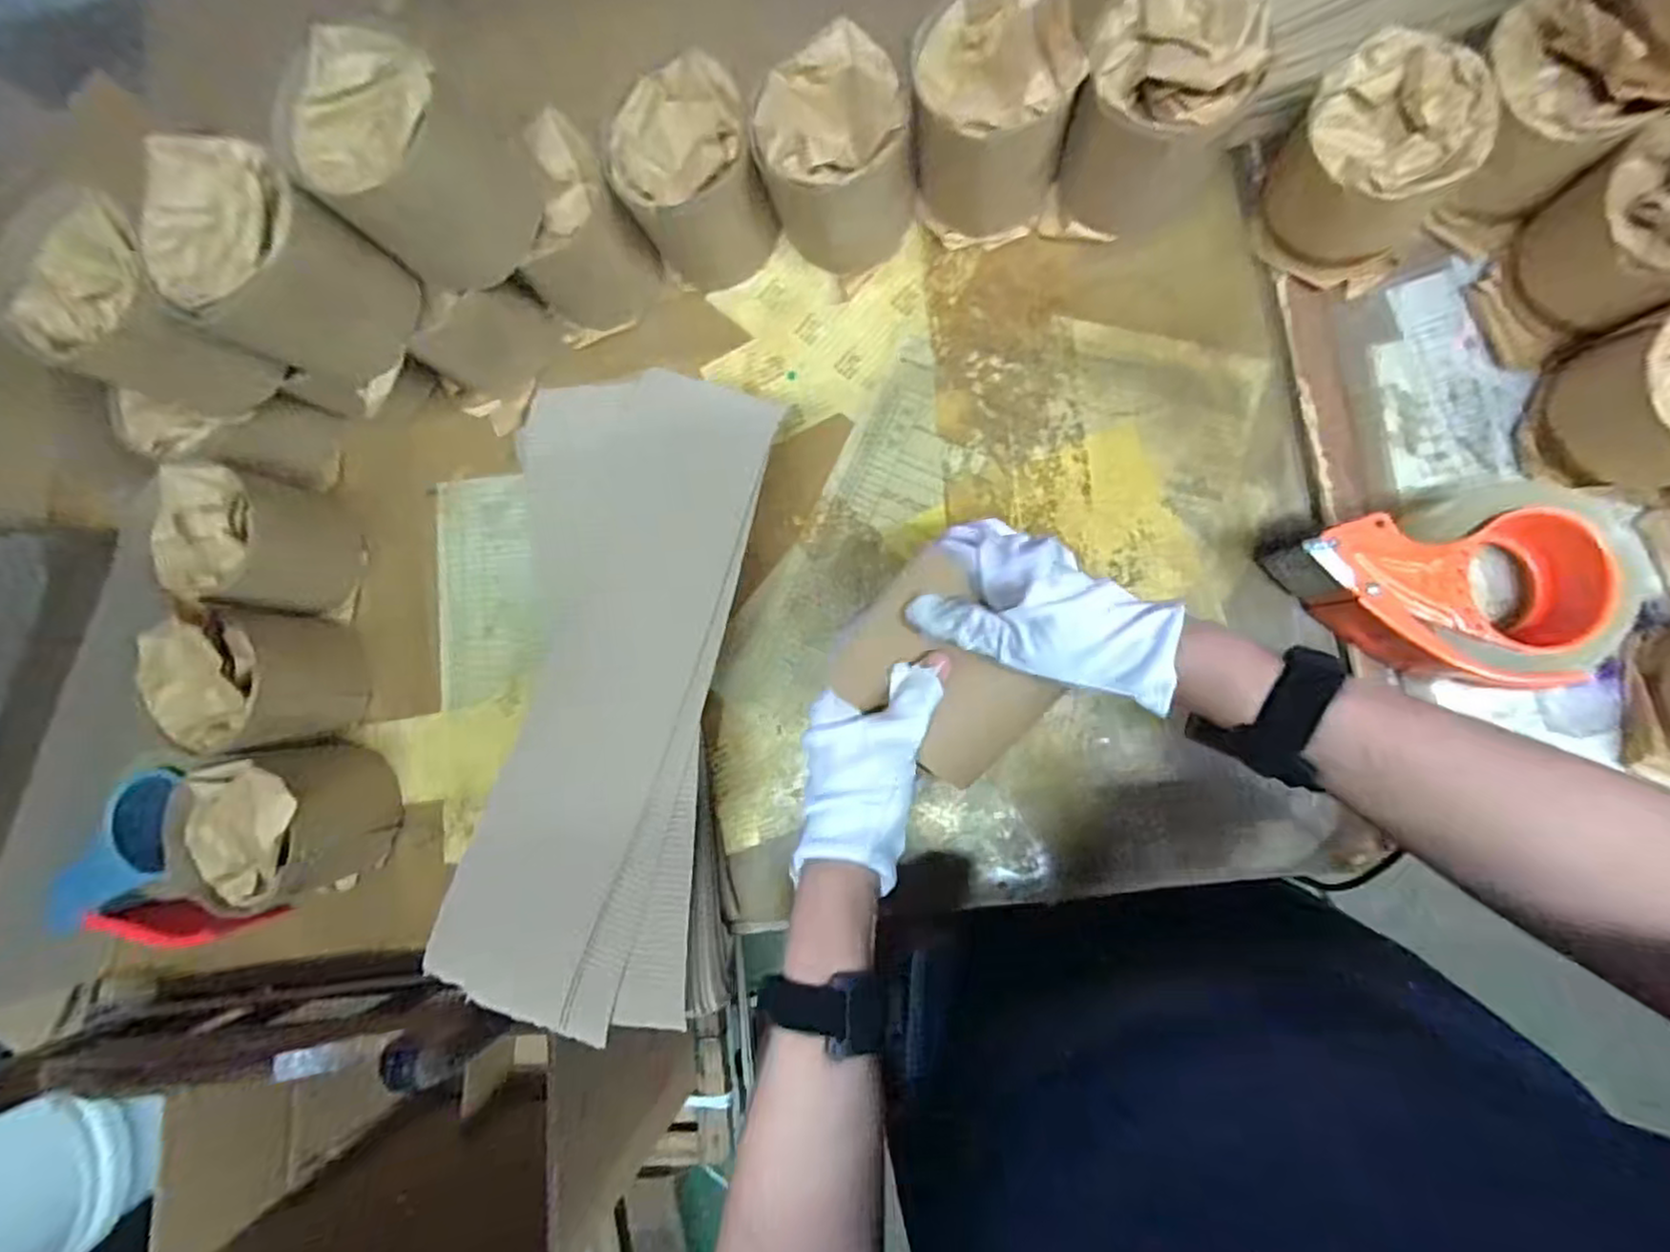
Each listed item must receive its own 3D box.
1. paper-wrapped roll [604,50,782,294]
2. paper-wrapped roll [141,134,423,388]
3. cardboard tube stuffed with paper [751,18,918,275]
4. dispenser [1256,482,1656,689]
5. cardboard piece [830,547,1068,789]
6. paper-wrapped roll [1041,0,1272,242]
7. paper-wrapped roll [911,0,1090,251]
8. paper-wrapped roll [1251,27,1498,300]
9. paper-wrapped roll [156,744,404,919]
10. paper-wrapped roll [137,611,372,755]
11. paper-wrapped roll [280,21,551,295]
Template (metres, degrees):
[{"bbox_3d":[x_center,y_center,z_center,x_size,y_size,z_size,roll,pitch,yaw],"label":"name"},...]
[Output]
[{"bbox_3d":[-0.095,-0.305,0.477,0.088,0.104,0.088,0,87,8],"label":"paper-wrapped roll"},{"bbox_3d":[-0.334,-0.209,0.423,0.087,0.121,0.088,0,87,8],"label":"paper-wrapped roll"},{"bbox_3d":[-0.001,-0.305,0.460,0.090,0.104,0.084,0,87,8],"label":"cardboard tube stuffed with paper"},{"bbox_3d":[0.361,-0.019,0.413,0.153,0.065,0.107,-14,85,8],"label":"dispenser"},{"bbox_3d":[0.062,0.029,0.395,0.089,0.011,0.114,-43,96,1],"label":"cardboard piece"},{"bbox_3d":[0.196,-0.316,0.432,0.094,0.107,0.107,15,89,9],"label":"paper-wrapped roll"},{"bbox_3d":[0.099,-0.325,0.446,0.095,0.109,0.106,2,87,9],"label":"paper-wrapped roll"},{"bbox_3d":[0.315,-0.273,0.424,0.095,0.084,0.100,0,87,8],"label":"paper-wrapped roll"},{"bbox_3d":[-0.389,0.141,0.502,0.100,0.101,0.101,0,87,8],"label":"paper-wrapped roll"},{"bbox_3d":[-0.413,0.041,0.507,0.086,0.106,0.089,0,87,8],"label":"paper-wrapped roll"},{"bbox_3d":[-0.247,-0.269,0.413,0.089,0.102,0.095,0,87,8],"label":"paper-wrapped roll"}]

